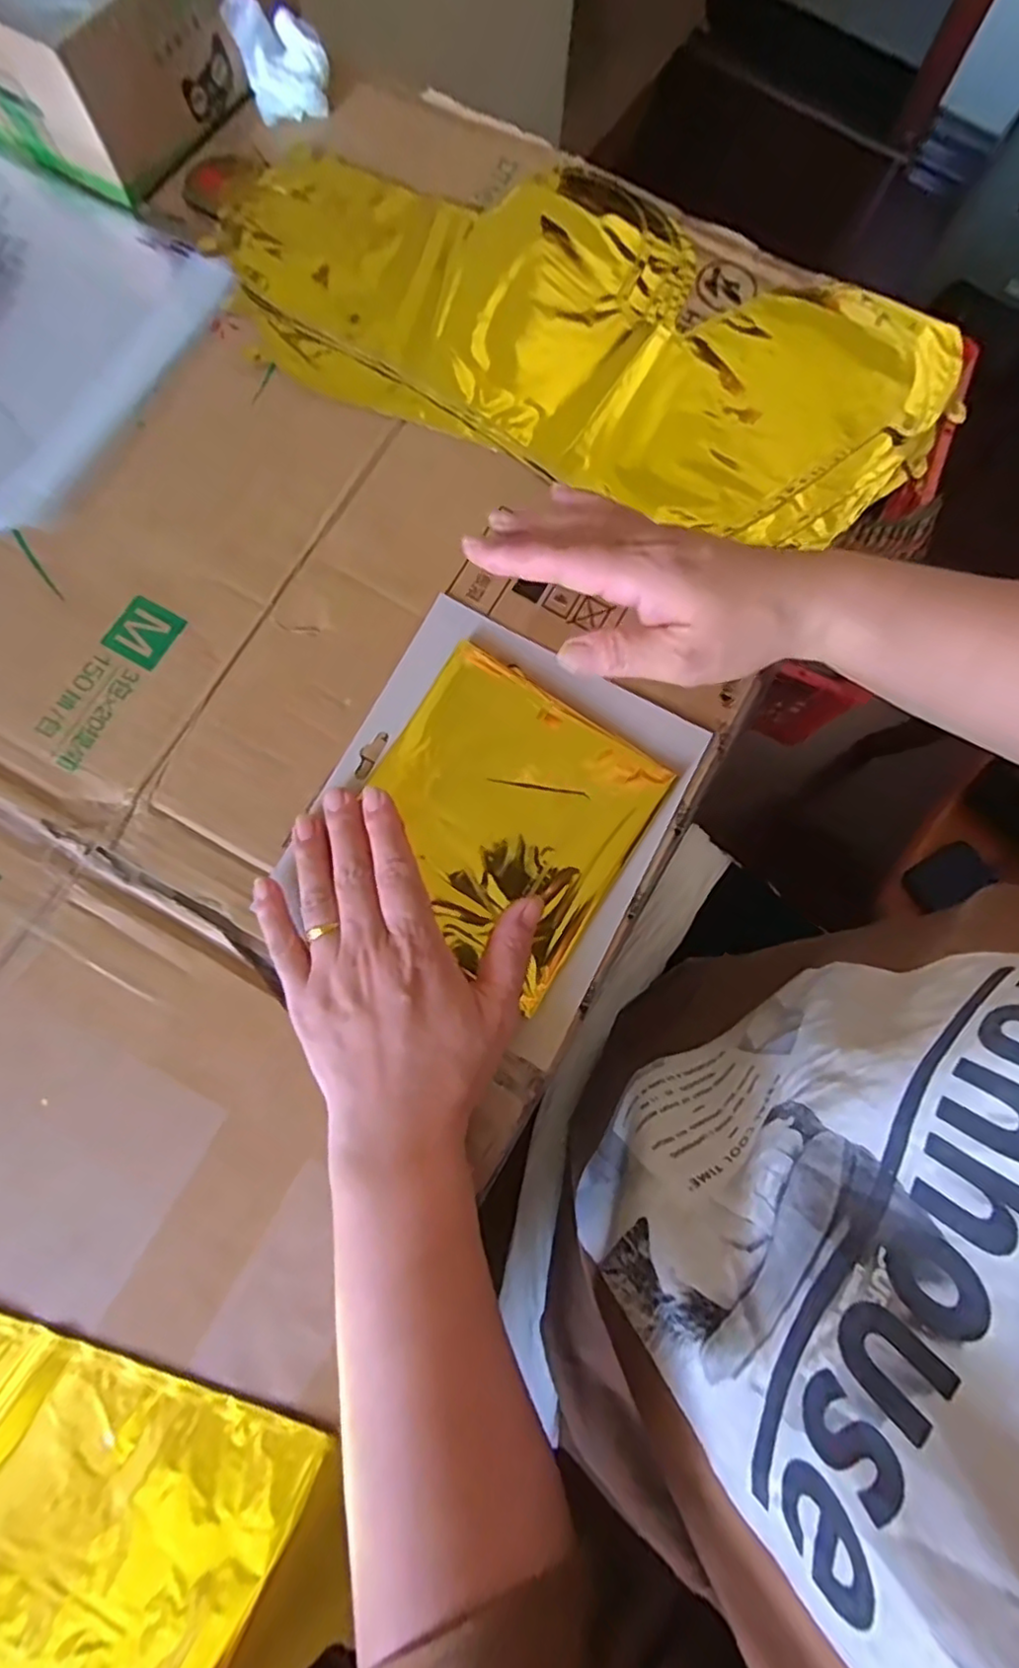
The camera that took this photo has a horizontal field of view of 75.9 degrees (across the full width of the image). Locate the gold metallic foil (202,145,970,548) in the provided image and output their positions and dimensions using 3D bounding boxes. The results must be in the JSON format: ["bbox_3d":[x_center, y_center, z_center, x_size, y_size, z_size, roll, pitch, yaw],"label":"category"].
[{"bbox_3d":[0.043,-0.301,0.390,0.428,0.014,0.200,22,79,3],"label":"gold metallic foil"}]

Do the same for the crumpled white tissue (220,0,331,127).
[{"bbox_3d":[-0.139,-0.475,0.398,0.053,0.038,0.034,-14,79,-4],"label":"crumpled white tissue"}]

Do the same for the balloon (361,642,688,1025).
[{"bbox_3d":[-0.004,-0.012,0.335,0.132,0.008,0.134,33,81,2],"label":"balloon"}]

